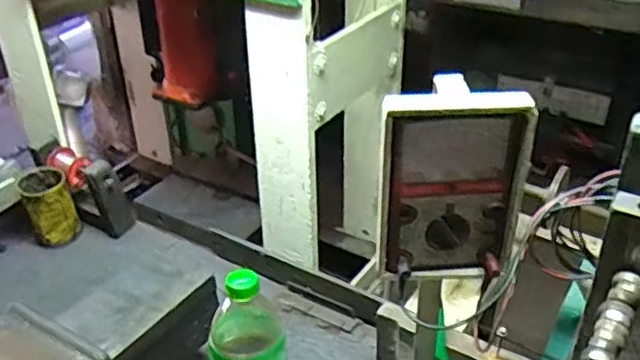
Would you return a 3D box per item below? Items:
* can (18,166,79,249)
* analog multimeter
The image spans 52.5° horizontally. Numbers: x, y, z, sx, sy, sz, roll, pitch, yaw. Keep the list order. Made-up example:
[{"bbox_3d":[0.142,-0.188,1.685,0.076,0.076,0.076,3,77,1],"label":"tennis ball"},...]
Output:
[{"bbox_3d":[-0.453,0.048,1.089,0.075,0.115,0.080,-22,39,-29],"label":"can"},{"bbox_3d":[0.112,0.002,0.569,0.124,0.168,0.056,-1,33,-1],"label":"analog multimeter"}]

